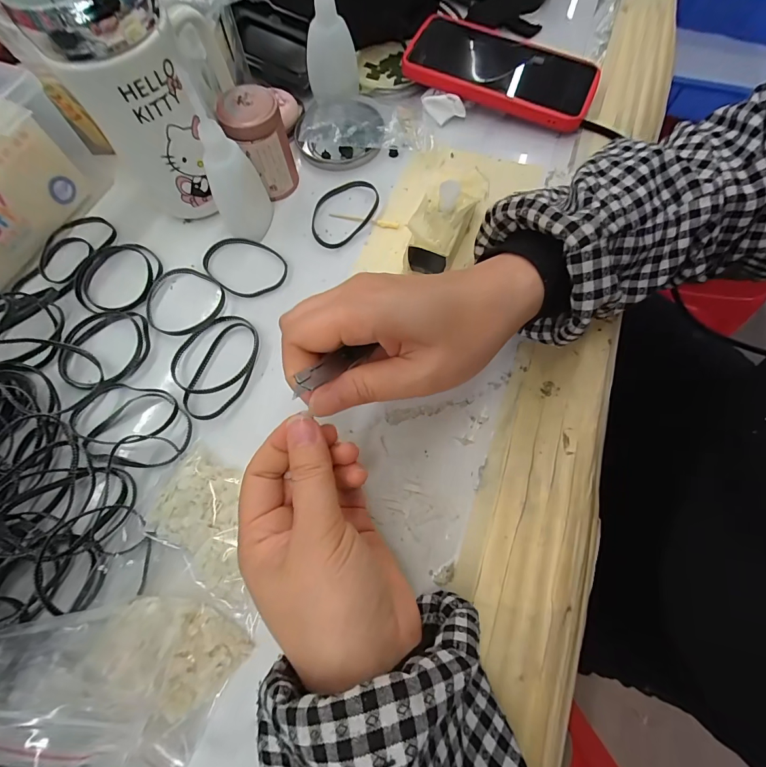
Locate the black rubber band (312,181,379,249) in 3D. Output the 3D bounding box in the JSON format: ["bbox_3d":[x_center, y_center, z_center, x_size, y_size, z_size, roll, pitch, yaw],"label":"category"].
[{"bbox_3d":[-0.034,-0.141,0.305,0.047,0.007,0.071,25,72,12],"label":"black rubber band"}]

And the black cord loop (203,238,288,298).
[{"bbox_3d":[-0.108,-0.091,0.289,0.066,0.006,0.049,14,70,8],"label":"black cord loop"}]

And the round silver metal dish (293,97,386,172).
[{"bbox_3d":[-0.039,-0.228,0.331,0.077,0.015,0.078,-1,69,3],"label":"round silver metal dish"}]

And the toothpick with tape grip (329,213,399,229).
[{"bbox_3d":[-0.016,-0.135,0.304,0.059,0.004,0.007,12,70,6],"label":"toothpick with tape grip"}]

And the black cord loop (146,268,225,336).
[{"bbox_3d":[-0.151,-0.062,0.280,0.060,0.007,0.057,-1,69,3],"label":"black cord loop"}]

